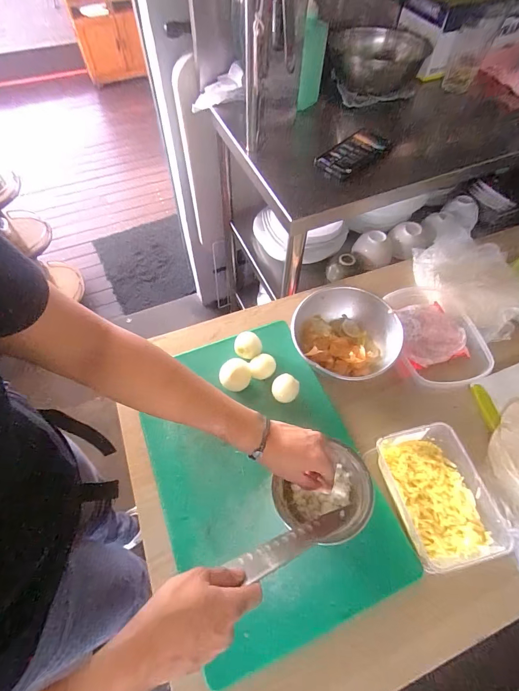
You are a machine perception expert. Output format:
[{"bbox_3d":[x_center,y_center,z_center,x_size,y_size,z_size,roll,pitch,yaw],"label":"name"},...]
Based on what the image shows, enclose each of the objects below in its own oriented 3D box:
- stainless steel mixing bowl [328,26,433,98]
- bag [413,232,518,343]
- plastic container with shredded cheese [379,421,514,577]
[{"bbox_3d":[0.292,-0.703,0.854,0.212,0.077,0.221,18,60,10],"label":"stainless steel mixing bowl"},{"bbox_3d":[0.446,-0.139,0.702,0.195,0.040,0.236,-30,64,-18],"label":"bag"},{"bbox_3d":[0.249,0.208,0.490,0.122,0.061,0.172,-15,61,-10],"label":"plastic container with shredded cheese"}]

